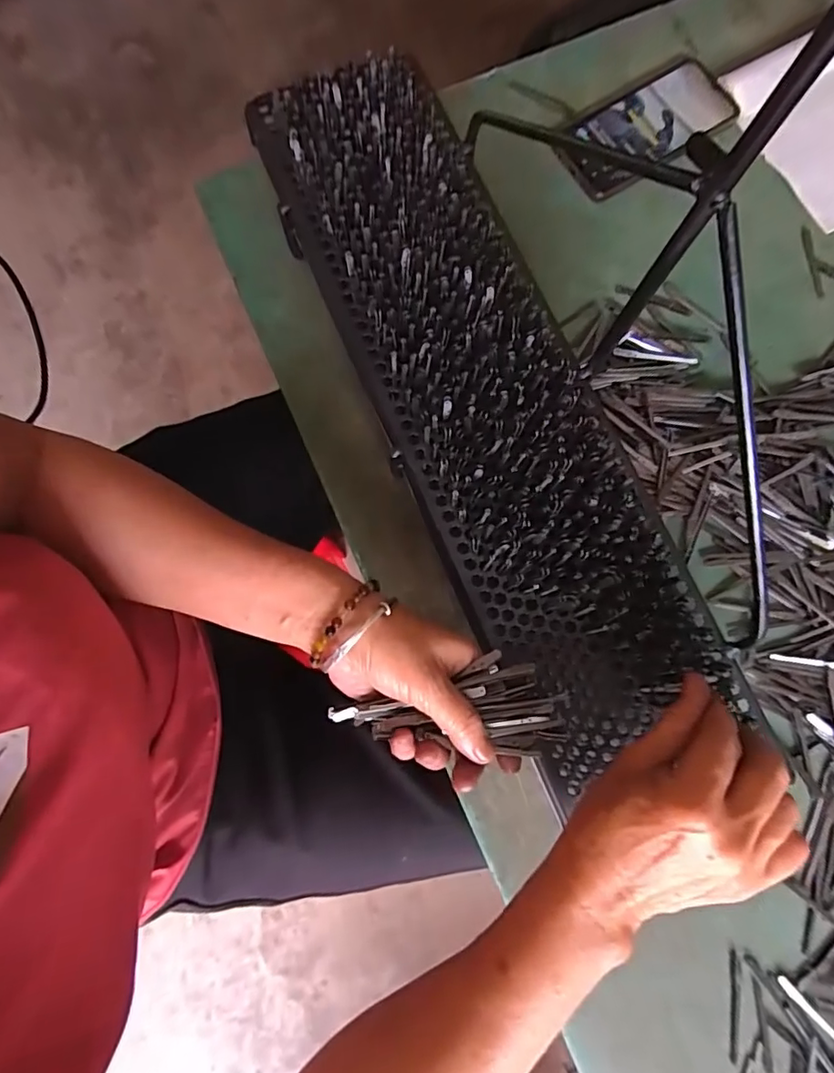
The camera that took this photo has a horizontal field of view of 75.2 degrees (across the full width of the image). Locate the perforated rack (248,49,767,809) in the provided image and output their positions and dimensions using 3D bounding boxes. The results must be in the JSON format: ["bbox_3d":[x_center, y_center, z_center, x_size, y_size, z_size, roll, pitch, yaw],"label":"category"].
[{"bbox_3d":[0.039,-0.106,0.377,0.139,0.038,0.515,-25,82,-5],"label":"perforated rack"}]

